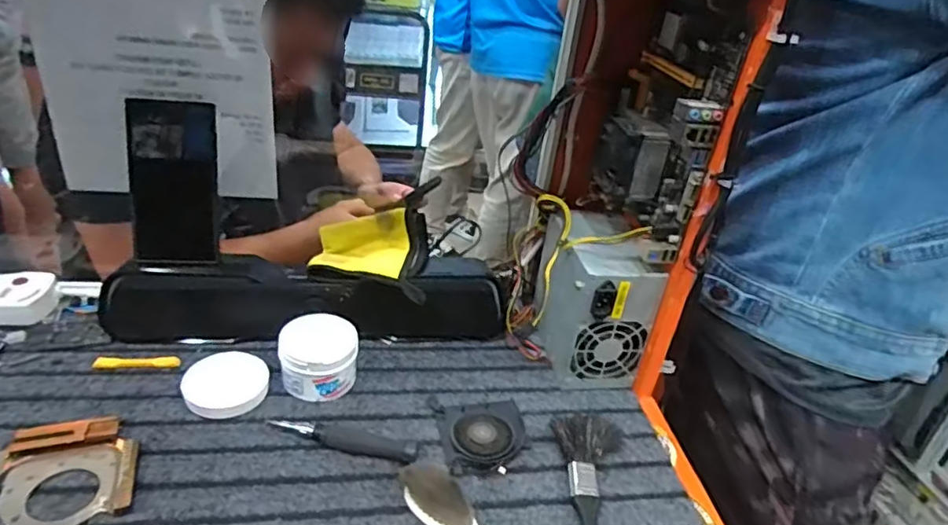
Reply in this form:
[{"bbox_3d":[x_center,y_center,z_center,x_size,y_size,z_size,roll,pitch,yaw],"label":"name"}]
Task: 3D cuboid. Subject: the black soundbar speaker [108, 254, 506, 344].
[{"bbox_3d":[-0.169,0.052,0.647,0.415,0.093,0.075,3,30,-8],"label":"black soundbar speaker"}]

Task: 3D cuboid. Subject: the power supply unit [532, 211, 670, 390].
[{"bbox_3d":[0.132,0.040,0.671,0.094,0.158,0.139,2,30,-9],"label":"power supply unit"}]

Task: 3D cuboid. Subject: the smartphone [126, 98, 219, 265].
[{"bbox_3d":[-0.306,-0.081,0.612,0.077,0.163,0.010,-3,10,-30],"label":"smartphone"}]

